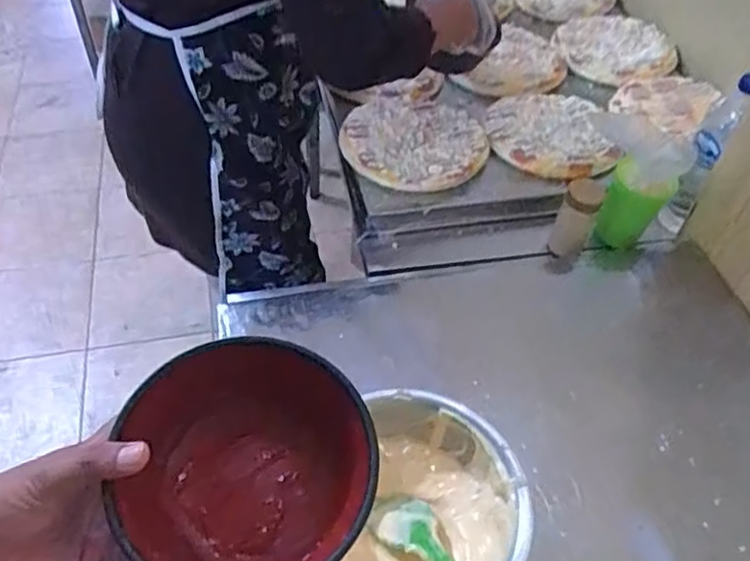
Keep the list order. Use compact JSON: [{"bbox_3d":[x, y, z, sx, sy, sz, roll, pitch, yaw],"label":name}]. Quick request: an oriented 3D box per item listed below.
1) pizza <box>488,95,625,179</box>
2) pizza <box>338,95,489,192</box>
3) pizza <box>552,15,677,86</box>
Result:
[{"bbox_3d":[0.252,-0.218,0.979,0.177,0.024,0.184,2,49,-3],"label":"pizza"},{"bbox_3d":[0.054,-0.203,0.947,0.200,0.019,0.199,-3,50,-7],"label":"pizza"},{"bbox_3d":[0.427,-0.414,1.188,0.204,0.019,0.224,2,49,-3],"label":"pizza"}]

